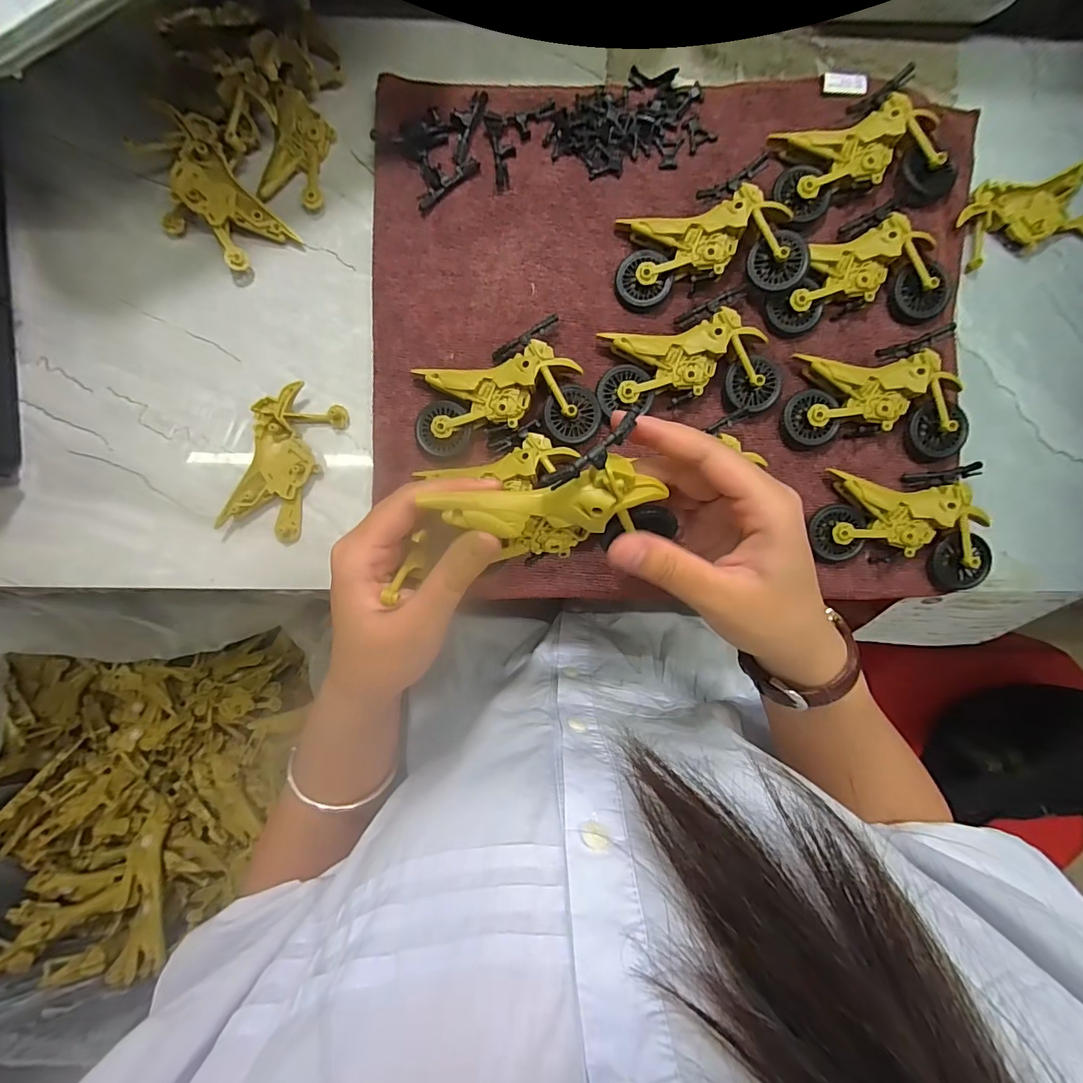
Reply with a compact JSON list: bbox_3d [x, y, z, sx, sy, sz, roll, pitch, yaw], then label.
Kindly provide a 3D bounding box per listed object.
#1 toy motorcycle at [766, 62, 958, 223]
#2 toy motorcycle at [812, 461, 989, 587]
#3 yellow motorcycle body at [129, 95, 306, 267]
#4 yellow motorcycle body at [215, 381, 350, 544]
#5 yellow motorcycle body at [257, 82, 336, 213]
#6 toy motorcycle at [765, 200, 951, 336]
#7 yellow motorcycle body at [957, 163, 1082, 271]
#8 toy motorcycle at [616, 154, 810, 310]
[{"bbox_3d":[0.204,-0.257,0.311,0.120,0.023,0.077,-12,91,0],"label":"toy motorcycle"},{"bbox_3d":[0.240,-0.015,0.312,0.113,0.021,0.074,9,91,-1],"label":"toy motorcycle"},{"bbox_3d":[-0.215,-0.219,0.306,0.062,0.031,0.083,-36,91,0],"label":"yellow motorcycle body"},{"bbox_3d":[-0.170,-0.052,0.315,0.049,0.013,0.098,23,91,-1],"label":"yellow motorcycle body"},{"bbox_3d":[-0.160,-0.256,0.313,0.037,0.014,0.067,13,91,-1],"label":"yellow motorcycle body"},{"bbox_3d":[0.206,-0.178,0.312,0.111,0.021,0.068,-6,91,0],"label":"toy motorcycle"},{"bbox_3d":[0.328,-0.222,0.321,0.093,0.012,0.048,-17,91,0],"label":"yellow motorcycle body"},{"bbox_3d":[0.106,-0.195,0.304,0.113,0.024,0.074,-5,91,0],"label":"toy motorcycle"}]

